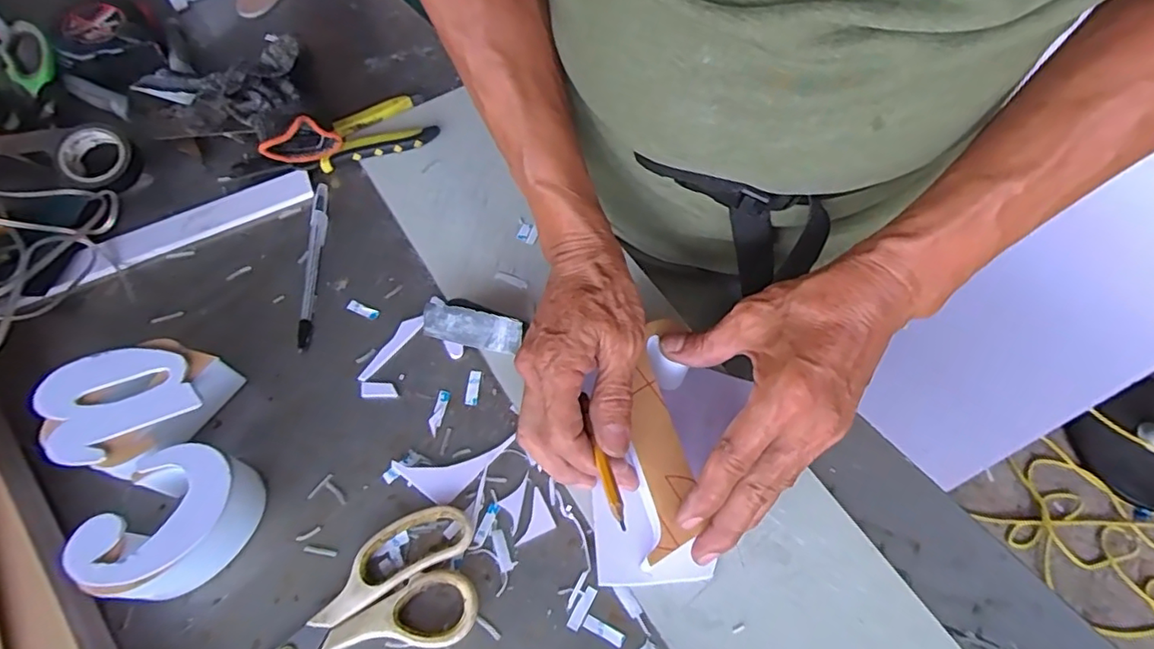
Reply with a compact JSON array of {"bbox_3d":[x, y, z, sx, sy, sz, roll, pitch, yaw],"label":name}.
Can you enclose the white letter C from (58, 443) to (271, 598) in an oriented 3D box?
[{"bbox_3d":[-0.239,0.119,0.349,0.063,0.047,0.090,30,66,15],"label":"white letter C"}]

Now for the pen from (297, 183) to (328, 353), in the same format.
[{"bbox_3d":[-0.207,-0.049,0.458,0.012,0.008,0.149,-5,63,-3],"label":"pen"}]

